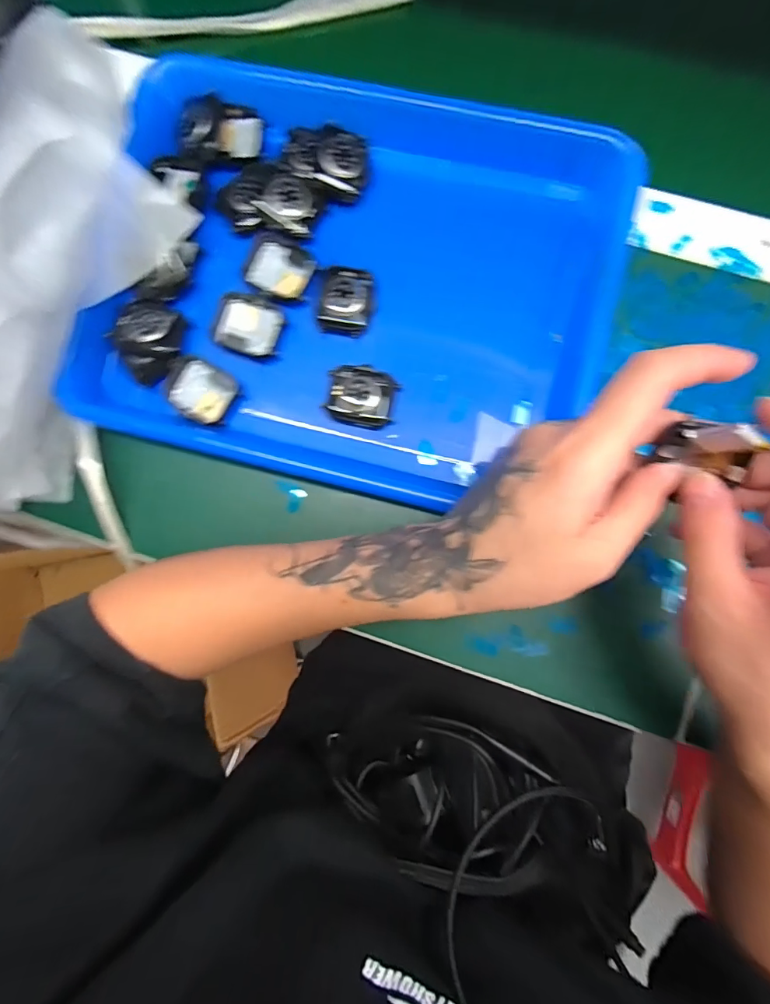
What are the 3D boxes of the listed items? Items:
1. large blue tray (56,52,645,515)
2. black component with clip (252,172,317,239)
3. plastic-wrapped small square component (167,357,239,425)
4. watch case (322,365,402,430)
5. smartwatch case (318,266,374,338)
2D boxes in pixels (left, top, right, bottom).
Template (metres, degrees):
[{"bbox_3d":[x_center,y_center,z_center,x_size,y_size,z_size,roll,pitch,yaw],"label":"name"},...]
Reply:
[{"bbox_3d":[-0.020,-0.143,0.284,0.313,0.034,0.258,14,87,4],"label":"large blue tray"},{"bbox_3d":[-0.066,-0.195,0.285,0.038,0.015,0.031,11,87,4],"label":"black component with clip"},{"bbox_3d":[-0.123,-0.074,0.290,0.046,0.005,0.036,31,89,5],"label":"plastic-wrapped small square component"},{"bbox_3d":[-0.016,-0.069,0.283,0.043,0.010,0.037,16,87,5],"label":"watch case"},{"bbox_3d":[-0.025,-0.132,0.285,0.032,0.012,0.042,9,87,4],"label":"smartwatch case"}]

